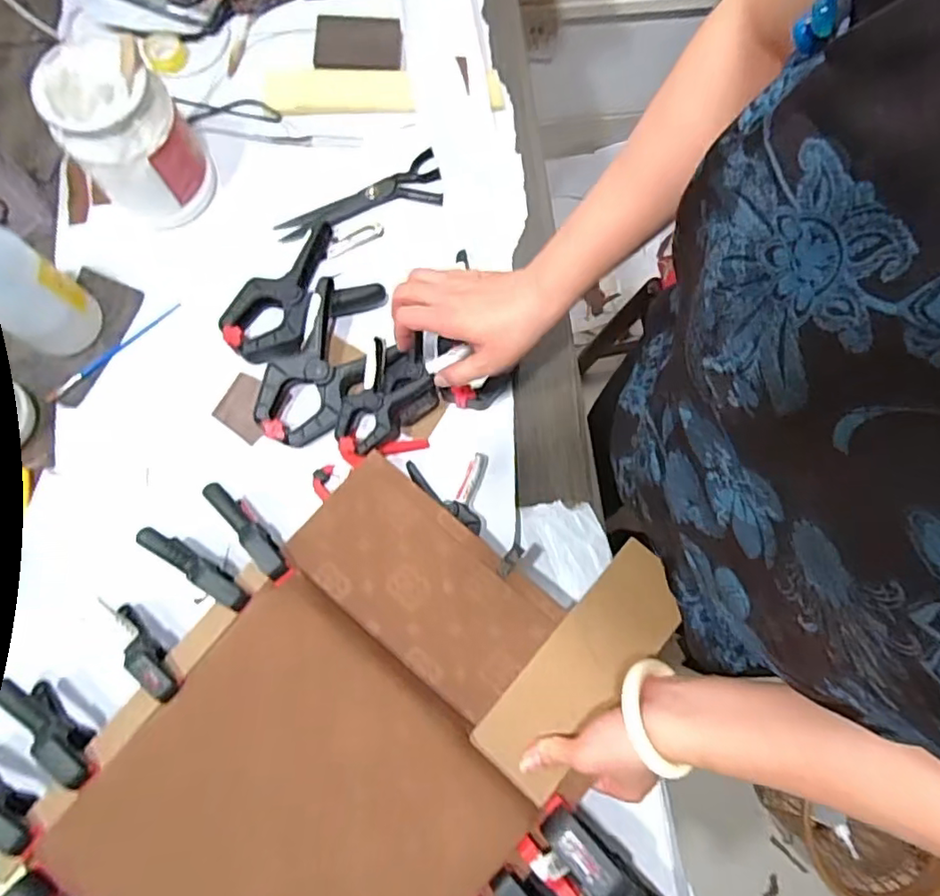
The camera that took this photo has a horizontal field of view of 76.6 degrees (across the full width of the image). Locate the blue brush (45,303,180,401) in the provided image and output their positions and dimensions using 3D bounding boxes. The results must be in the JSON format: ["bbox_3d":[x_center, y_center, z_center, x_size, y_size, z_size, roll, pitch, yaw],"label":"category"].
[{"bbox_3d":[-0.392,-0.106,0.655,0.169,0.005,0.013,-40,81,-9],"label":"blue brush"}]

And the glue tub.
[{"bbox_3d":[-0.358,-0.328,0.634,0.110,0.155,0.120,0,77,-1],"label":"glue tub"}]

